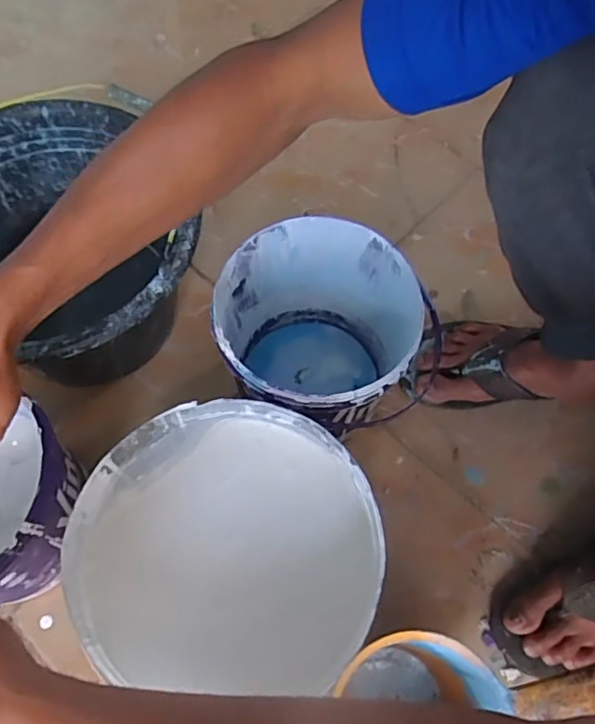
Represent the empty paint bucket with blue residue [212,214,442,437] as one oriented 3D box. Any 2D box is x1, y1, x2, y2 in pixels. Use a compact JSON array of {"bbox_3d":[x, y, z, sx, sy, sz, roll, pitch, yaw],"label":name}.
[{"bbox_3d":[0.019,-0.015,0.584,0.187,0.183,0.181,0,65,-1],"label":"empty paint bucket with blue residue"}]

